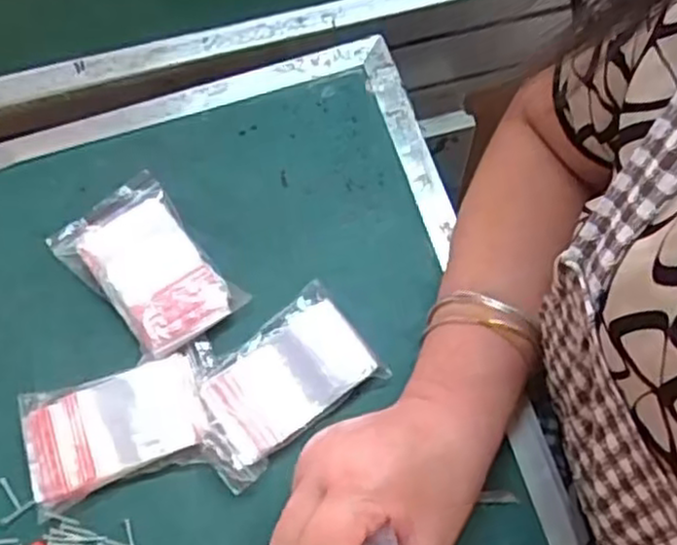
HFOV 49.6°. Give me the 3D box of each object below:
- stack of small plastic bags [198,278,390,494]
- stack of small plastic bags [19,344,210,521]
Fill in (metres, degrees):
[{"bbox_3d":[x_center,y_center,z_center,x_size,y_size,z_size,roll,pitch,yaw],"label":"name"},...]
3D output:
[{"bbox_3d":[-0.034,0.064,0.421,0.106,0.015,0.066,-37,73,-10],"label":"stack of small plastic bags"},{"bbox_3d":[-0.127,0.087,0.414,0.101,0.018,0.065,-17,71,-4],"label":"stack of small plastic bags"}]

